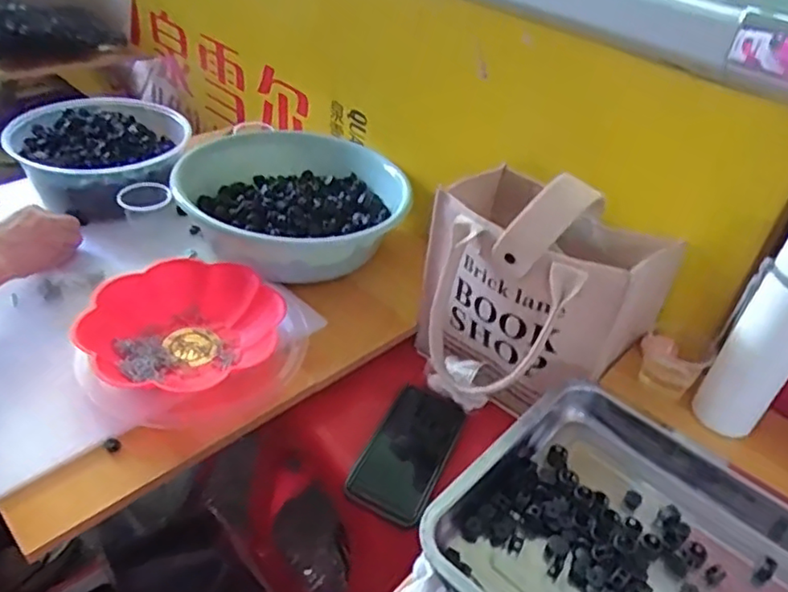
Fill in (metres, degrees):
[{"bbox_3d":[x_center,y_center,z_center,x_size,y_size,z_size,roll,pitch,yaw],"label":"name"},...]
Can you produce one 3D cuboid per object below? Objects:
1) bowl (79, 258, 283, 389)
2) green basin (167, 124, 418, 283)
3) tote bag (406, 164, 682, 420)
[{"bbox_3d":[-0.228,0.034,0.685,0.193,0.057,0.164,-15,43,-24],"label":"bowl"},{"bbox_3d":[-0.135,-0.124,0.849,0.261,0.083,0.272,3,39,-3],"label":"green basin"},{"bbox_3d":[0.135,-0.013,0.677,0.216,0.231,0.225,-24,47,-32],"label":"tote bag"}]

